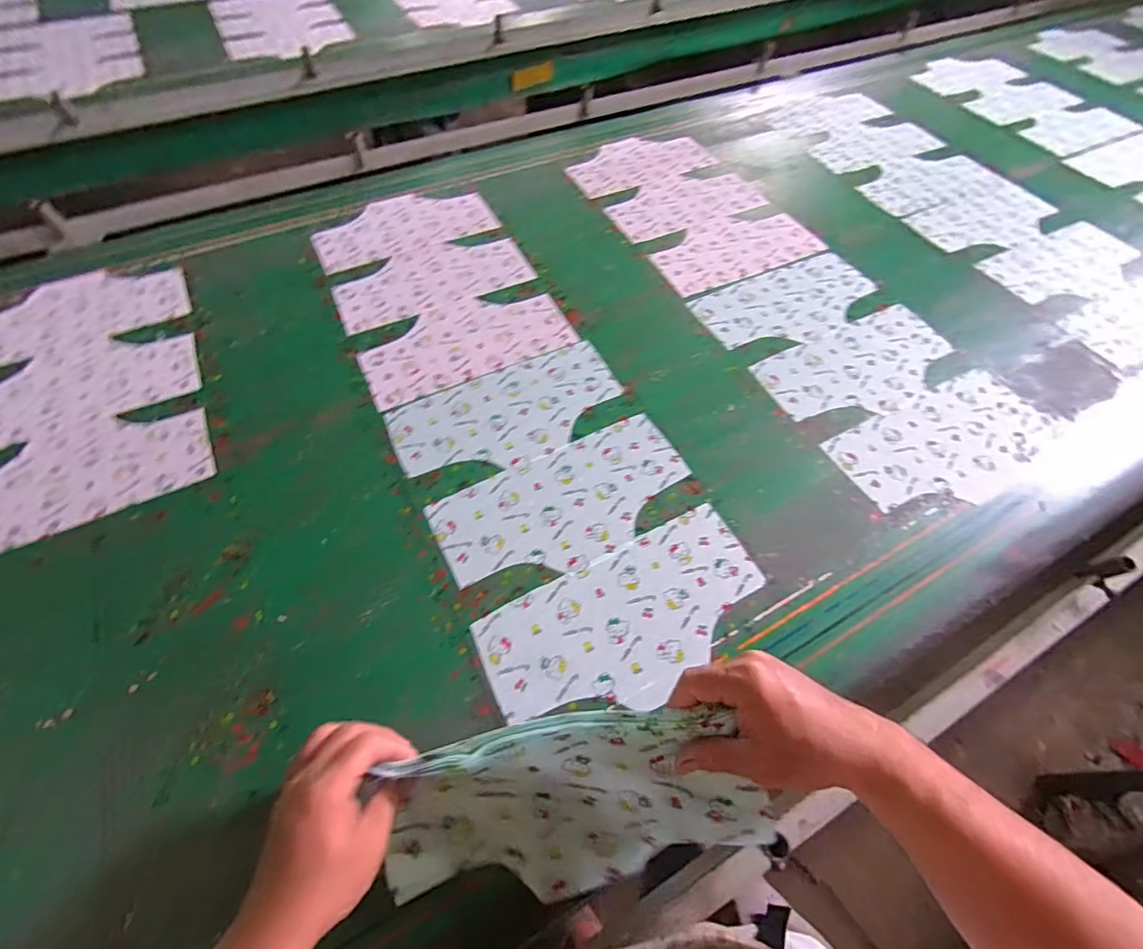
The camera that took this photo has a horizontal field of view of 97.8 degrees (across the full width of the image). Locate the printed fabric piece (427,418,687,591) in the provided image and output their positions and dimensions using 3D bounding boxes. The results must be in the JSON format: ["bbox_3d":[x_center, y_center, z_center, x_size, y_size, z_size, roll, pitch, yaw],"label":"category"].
[{"bbox_3d":[-0.005,0.034,0.629,0.319,0.005,0.155,-23,60,-16],"label":"printed fabric piece"}]

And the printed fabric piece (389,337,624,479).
[{"bbox_3d":[-0.084,-0.089,0.702,0.318,0.007,0.159,-23,61,-16],"label":"printed fabric piece"}]

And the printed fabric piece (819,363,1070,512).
[{"bbox_3d":[0.538,-0.046,0.694,0.347,0.004,0.167,-23,61,-17],"label":"printed fabric piece"}]

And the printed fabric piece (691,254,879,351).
[{"bbox_3d":[0.373,-0.289,0.838,0.323,0.004,0.161,-24,61,-17],"label":"printed fabric piece"}]

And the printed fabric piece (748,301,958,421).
[{"bbox_3d":[0.449,-0.165,0.765,0.322,0.007,0.161,-25,61,-17],"label":"printed fabric piece"}]

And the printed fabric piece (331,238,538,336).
[{"bbox_3d":[-0.238,-0.340,0.851,0.319,0.008,0.159,-22,60,-16],"label":"printed fabric piece"}]

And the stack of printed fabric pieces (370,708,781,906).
[{"bbox_3d":[-0.001,0.281,0.413,0.301,0.173,0.048,-16,17,13],"label":"stack of printed fabric pieces"}]

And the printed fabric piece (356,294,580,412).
[{"bbox_3d":[-0.164,-0.210,0.778,0.316,0.008,0.159,-23,61,-16],"label":"printed fabric piece"}]

